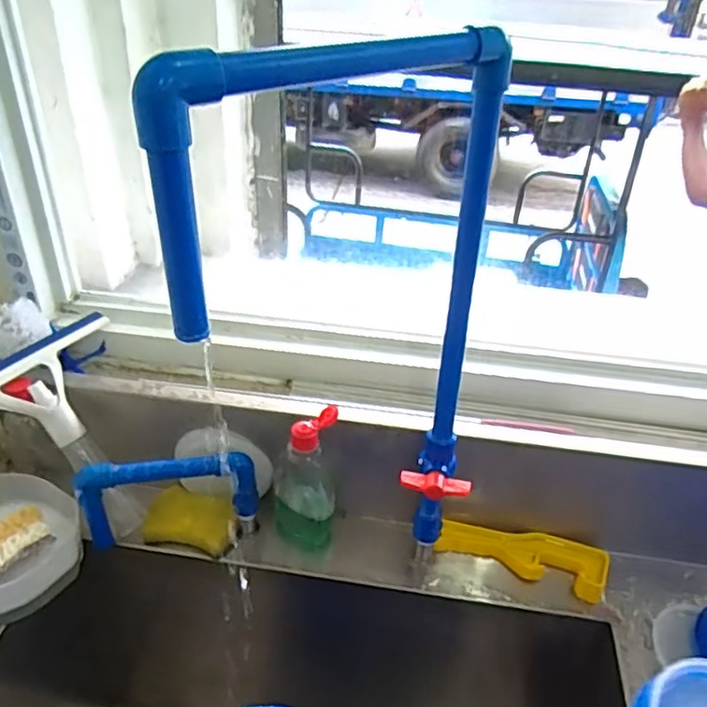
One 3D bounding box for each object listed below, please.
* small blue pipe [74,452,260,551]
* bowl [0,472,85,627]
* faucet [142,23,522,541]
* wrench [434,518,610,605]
[{"bbox_3d":[-0.197,0.160,0.680,0.181,0.117,0.026,-3,35,-9],"label":"small blue pipe"},{"bbox_3d":[-0.370,0.195,0.654,0.145,0.082,0.147,2,35,-1],"label":"bowl"},{"bbox_3d":[-0.003,0.018,0.475,0.257,0.466,0.047,-18,40,-28],"label":"faucet"},{"bbox_3d":[0.190,0.223,0.702,0.184,0.012,0.058,15,58,13],"label":"wrench"}]

